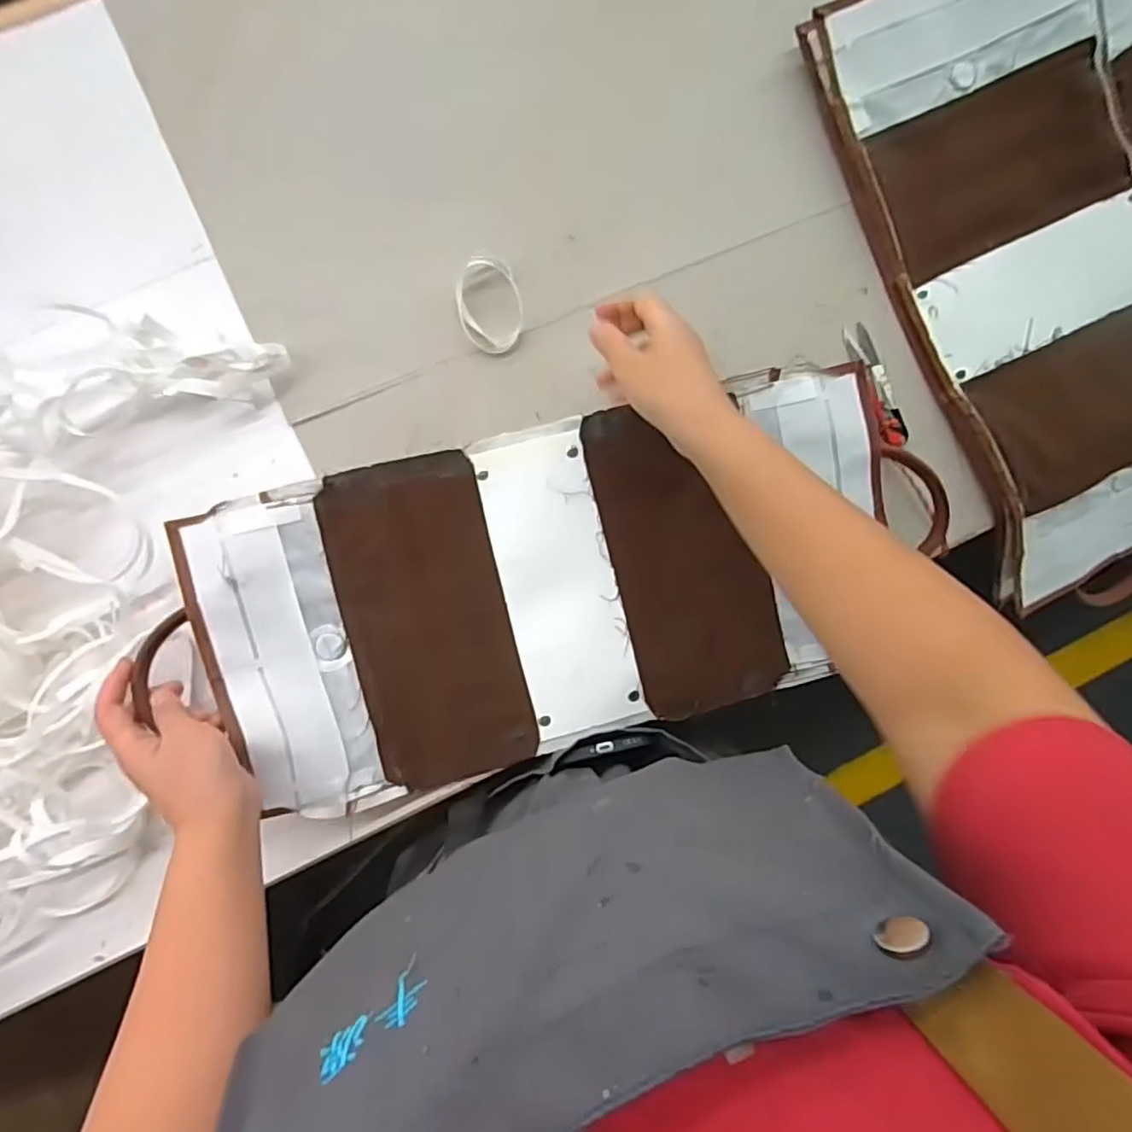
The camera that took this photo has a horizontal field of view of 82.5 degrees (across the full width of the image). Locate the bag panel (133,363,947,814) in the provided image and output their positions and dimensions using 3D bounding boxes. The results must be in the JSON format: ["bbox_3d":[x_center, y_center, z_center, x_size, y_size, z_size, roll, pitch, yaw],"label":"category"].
[{"bbox_3d":[-0.014,0.022,0.487,0.516,0.065,0.246,-13,96,-3],"label":"bag panel"}]

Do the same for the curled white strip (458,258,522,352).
[{"bbox_3d":[-0.059,-0.202,0.499,0.049,0.013,0.069,-1,92,-5],"label":"curled white strip"}]

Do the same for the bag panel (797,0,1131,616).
[{"bbox_3d":[0.390,-0.237,0.524,0.226,0.039,0.554,-25,94,-4],"label":"bag panel"}]

